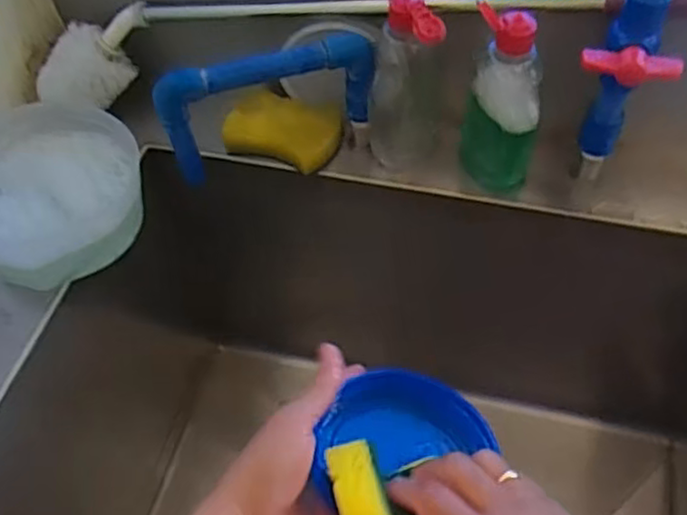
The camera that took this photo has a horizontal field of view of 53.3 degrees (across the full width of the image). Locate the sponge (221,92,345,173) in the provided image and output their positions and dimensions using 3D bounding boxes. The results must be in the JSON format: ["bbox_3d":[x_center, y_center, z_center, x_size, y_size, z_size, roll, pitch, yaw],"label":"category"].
[{"bbox_3d":[-0.055,-0.118,0.629,0.099,0.026,0.070,15,57,13],"label":"sponge"}]

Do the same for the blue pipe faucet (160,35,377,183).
[{"bbox_3d":[-0.061,-0.127,0.575,0.175,0.102,0.031,-11,55,-5],"label":"blue pipe faucet"}]

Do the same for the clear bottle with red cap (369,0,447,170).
[{"bbox_3d":[0.054,-0.142,0.575,0.058,0.165,0.051,4,55,6],"label":"clear bottle with red cap"}]

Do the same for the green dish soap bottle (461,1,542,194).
[{"bbox_3d":[0.128,-0.121,0.550,0.064,0.162,0.045,13,56,11],"label":"green dish soap bottle"}]

